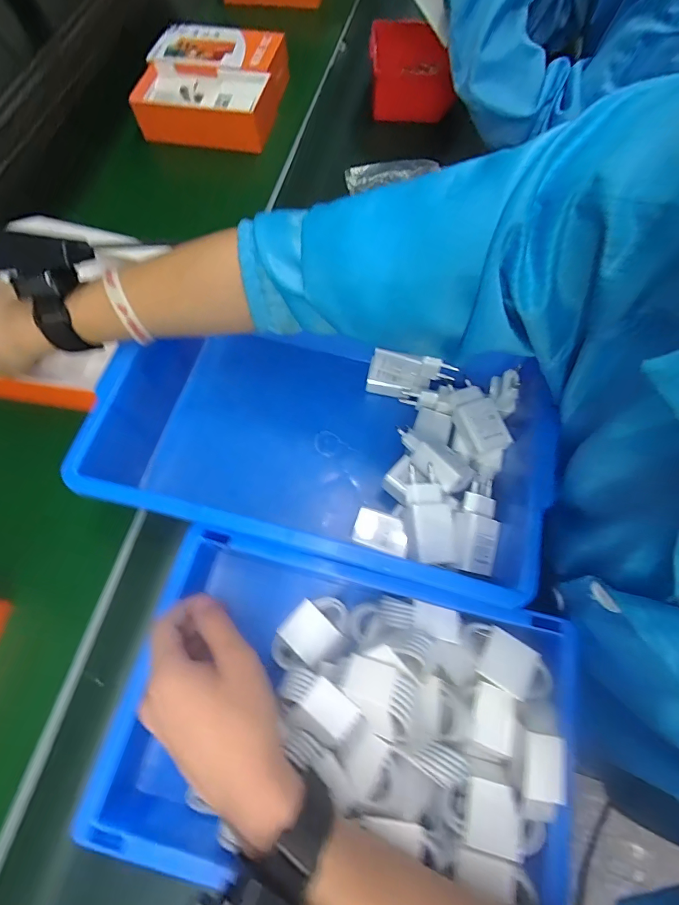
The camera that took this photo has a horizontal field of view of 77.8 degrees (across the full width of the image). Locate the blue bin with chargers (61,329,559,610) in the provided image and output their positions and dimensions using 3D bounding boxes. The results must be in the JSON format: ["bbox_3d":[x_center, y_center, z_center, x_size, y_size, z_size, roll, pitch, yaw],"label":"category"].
[{"bbox_3d":[-0.013,-0.006,0.386,0.368,0.103,0.202,13,71,7],"label":"blue bin with chargers"}]

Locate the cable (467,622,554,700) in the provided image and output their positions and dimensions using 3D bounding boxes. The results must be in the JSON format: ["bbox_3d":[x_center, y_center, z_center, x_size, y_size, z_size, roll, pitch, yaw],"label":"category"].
[{"bbox_3d":[0.123,0.154,0.311,0.062,0.009,0.039,25,53,19],"label":"cable"}]

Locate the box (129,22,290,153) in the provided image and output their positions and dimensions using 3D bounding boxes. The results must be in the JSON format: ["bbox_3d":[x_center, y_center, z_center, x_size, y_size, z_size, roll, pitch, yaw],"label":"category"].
[{"bbox_3d":[-0.187,-0.540,0.617,0.212,0.049,0.186,8,70,5],"label":"box"}]

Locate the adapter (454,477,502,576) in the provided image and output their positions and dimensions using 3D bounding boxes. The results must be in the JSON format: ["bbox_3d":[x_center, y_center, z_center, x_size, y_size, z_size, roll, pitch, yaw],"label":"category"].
[{"bbox_3d":[0.112,0.067,0.356,0.041,0.023,0.066,25,70,-20],"label":"adapter"}]

